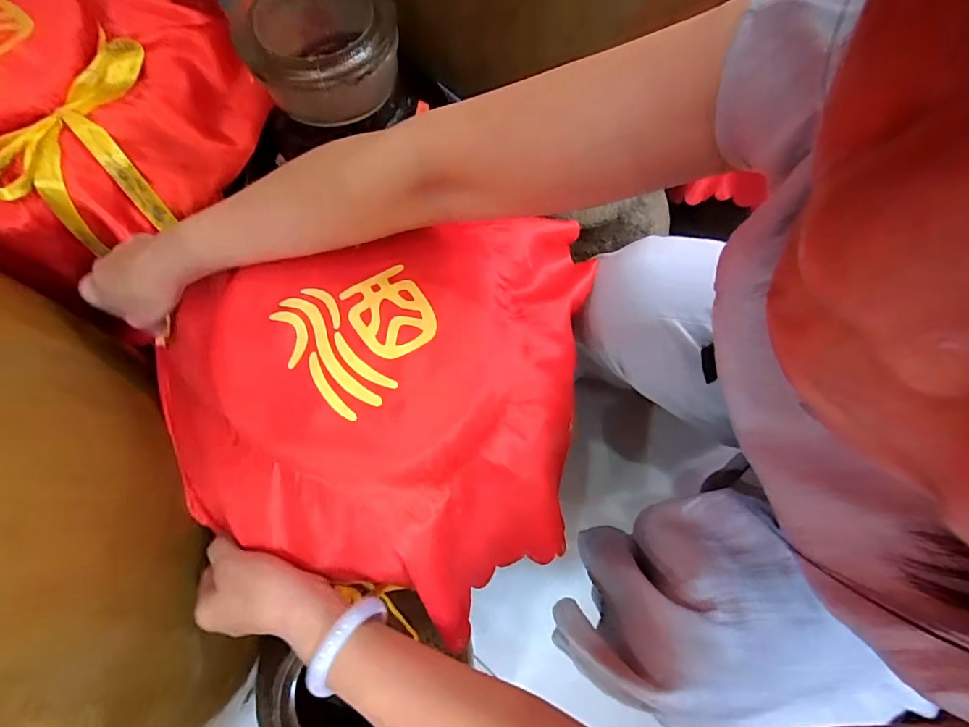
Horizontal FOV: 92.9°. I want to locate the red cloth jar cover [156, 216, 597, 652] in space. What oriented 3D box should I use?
[{"bbox_3d":[-0.087,0.011,0.358,0.311,0.094,0.299,8,73,5],"label":"red cloth jar cover"}]

